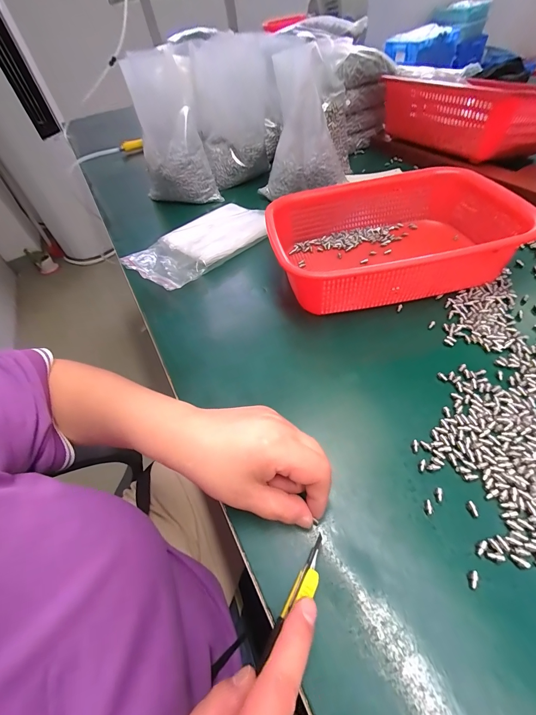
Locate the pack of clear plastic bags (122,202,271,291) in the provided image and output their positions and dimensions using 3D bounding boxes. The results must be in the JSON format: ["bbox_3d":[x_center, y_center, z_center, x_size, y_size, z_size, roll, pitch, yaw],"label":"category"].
[{"bbox_3d":[-0.112,-0.191,0.515,0.225,0.028,0.157,-35,53,-18],"label":"pack of clear plastic bags"}]

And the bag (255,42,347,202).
[{"bbox_3d":[0.048,-0.369,0.504,0.148,0.181,0.089,5,52,14],"label":"bag"}]

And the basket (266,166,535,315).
[{"bbox_3d":[0.135,-0.156,0.391,0.251,0.067,0.210,-10,49,2],"label":"basket"}]

